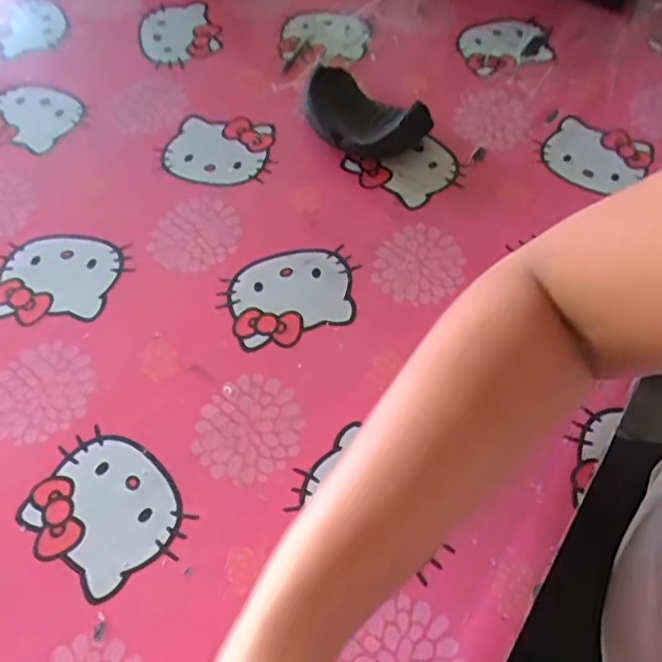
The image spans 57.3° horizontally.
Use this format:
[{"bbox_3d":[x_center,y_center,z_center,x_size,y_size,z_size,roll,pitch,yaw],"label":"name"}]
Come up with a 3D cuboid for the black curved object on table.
[{"bbox_3d":[0.019,-0.166,0.471,0.100,0.031,0.063,35,65,18],"label":"black curved object on table"}]

